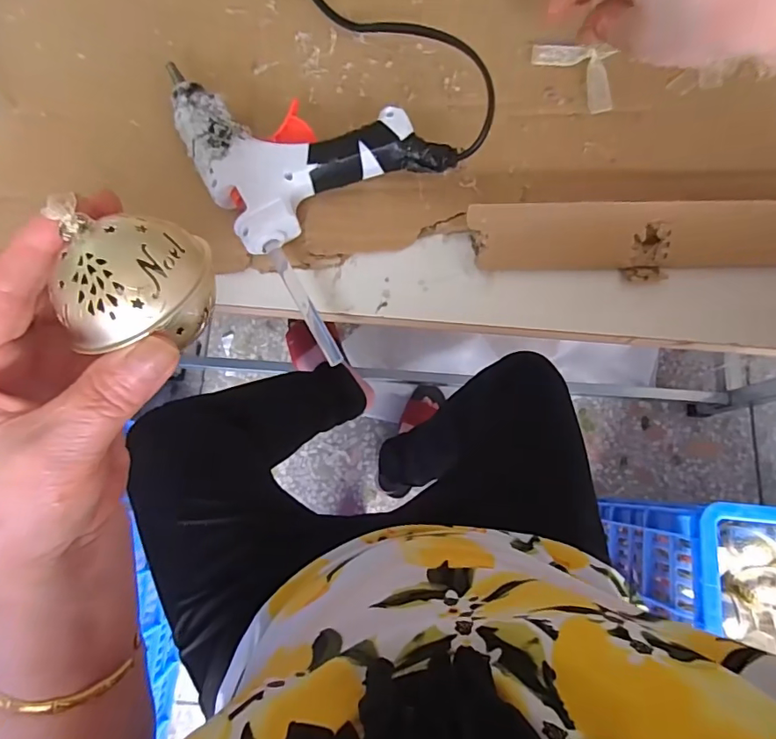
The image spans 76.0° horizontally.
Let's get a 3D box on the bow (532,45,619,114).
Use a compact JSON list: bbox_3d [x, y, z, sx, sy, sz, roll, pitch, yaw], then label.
[{"bbox_3d":[0.112,-0.174,0.287,0.028,0.008,0.057,-41,80,-7],"label":"bow"}]

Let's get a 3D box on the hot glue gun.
[{"bbox_3d":[-0.044,-0.127,0.271,0.120,0.026,0.104,-26,78,-4],"label":"hot glue gun"}]

